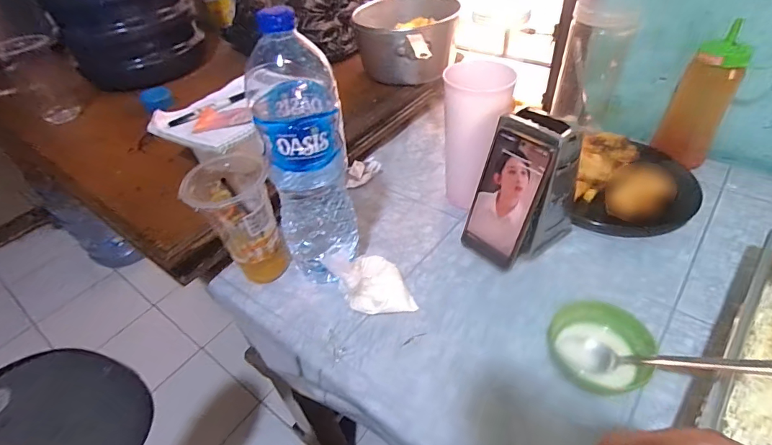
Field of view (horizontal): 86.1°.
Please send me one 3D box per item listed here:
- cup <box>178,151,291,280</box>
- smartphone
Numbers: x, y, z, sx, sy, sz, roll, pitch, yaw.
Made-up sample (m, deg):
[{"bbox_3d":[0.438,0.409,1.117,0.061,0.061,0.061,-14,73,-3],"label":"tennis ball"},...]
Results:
[{"bbox_3d":[-0.172,0.004,0.506,0.085,0.158,0.086,-4,44,4],"label":"cup"},{"bbox_3d":[0.142,-0.024,0.502,0.013,0.164,0.078,-17,40,-40],"label":"smartphone"}]

